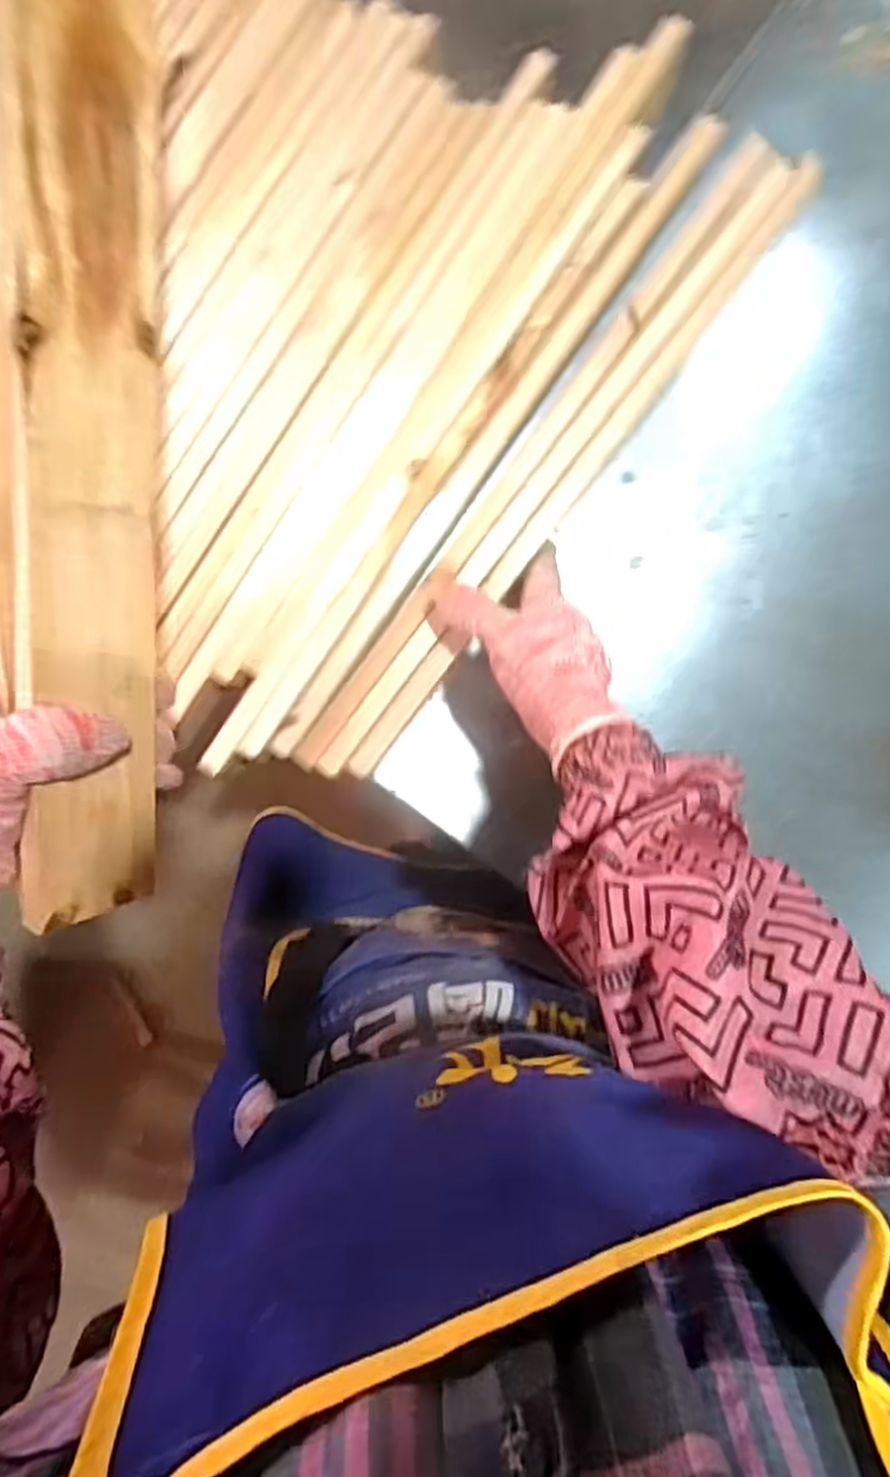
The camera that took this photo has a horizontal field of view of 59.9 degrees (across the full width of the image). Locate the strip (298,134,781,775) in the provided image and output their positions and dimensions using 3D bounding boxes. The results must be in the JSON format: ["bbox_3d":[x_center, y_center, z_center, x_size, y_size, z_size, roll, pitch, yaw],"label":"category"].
[{"bbox_3d":[0.060,-0.179,0.508,0.026,0.015,0.488,37,92,0],"label":"strip"}]

